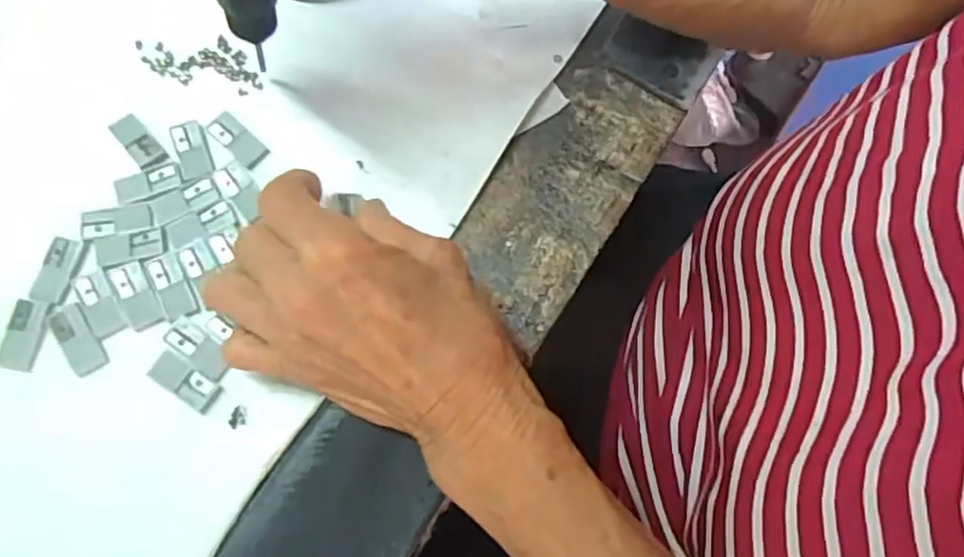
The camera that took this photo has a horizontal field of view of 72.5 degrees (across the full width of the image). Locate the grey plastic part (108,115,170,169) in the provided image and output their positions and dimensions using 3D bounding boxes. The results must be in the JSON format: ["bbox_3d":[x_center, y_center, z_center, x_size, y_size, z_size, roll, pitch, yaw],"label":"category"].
[{"bbox_3d":[-0.152,-0.061,0.290,0.013,0.004,0.030,-41,78,-14],"label":"grey plastic part"}]

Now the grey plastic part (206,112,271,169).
[{"bbox_3d":[-0.109,-0.062,0.291,0.030,0.004,0.013,41,74,11],"label":"grey plastic part"}]

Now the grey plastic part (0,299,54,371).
[{"bbox_3d":[-0.182,0.022,0.262,0.015,0.004,0.028,9,71,1],"label":"grey plastic part"}]

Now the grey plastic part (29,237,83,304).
[{"bbox_3d":[-0.175,-0.004,0.270,0.014,0.004,0.028,11,71,1],"label":"grey plastic part"}]

